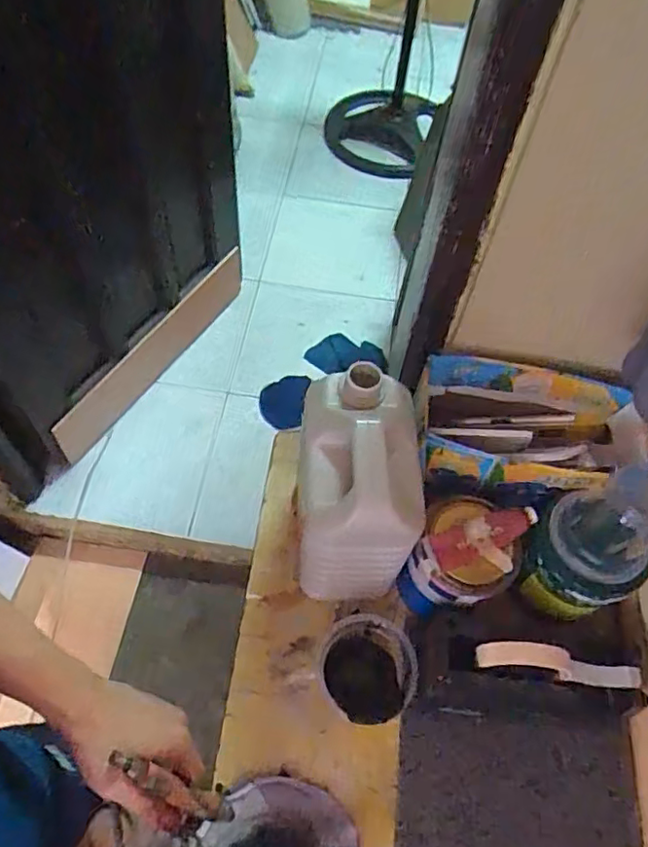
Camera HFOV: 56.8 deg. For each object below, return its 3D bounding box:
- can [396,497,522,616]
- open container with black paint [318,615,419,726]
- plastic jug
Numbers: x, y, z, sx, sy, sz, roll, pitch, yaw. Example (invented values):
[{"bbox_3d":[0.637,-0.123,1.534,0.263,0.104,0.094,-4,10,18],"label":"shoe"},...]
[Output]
[{"bbox_3d":[0.143,0.147,0.632,0.098,0.115,0.103,2,58,-3],"label":"can"},{"bbox_3d":[0.042,0.241,0.591,0.091,0.089,0.088,7,58,0],"label":"open container with black paint"},{"bbox_3d":[0.028,0.066,0.616,0.109,0.202,0.172,-1,58,-5],"label":"plastic jug"}]

